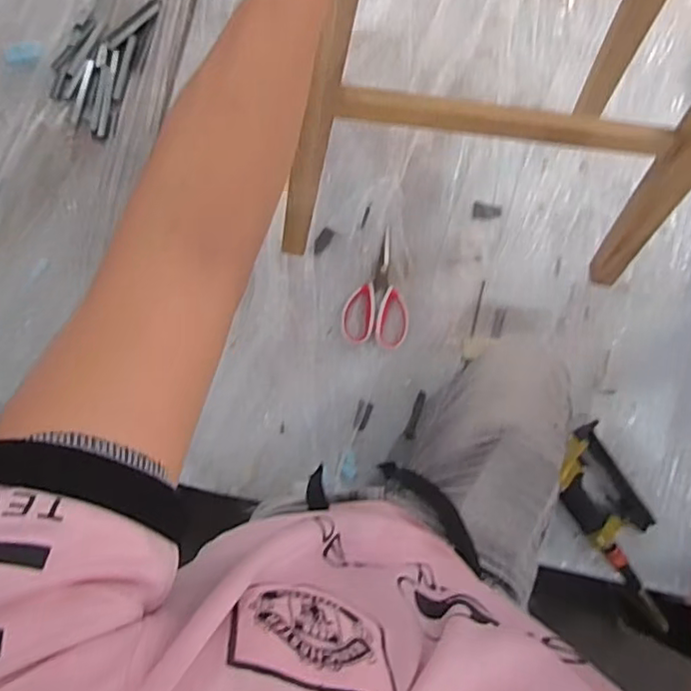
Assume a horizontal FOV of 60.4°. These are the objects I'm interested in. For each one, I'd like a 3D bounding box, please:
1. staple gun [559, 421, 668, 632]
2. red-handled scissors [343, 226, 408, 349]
[{"bbox_3d":[0.411,0.276,0.899,0.111,0.039,0.319,-30,88,-7],"label":"staple gun"},{"bbox_3d":[0.053,-0.085,0.900,0.096,0.006,0.172,9,84,-4],"label":"red-handled scissors"}]

